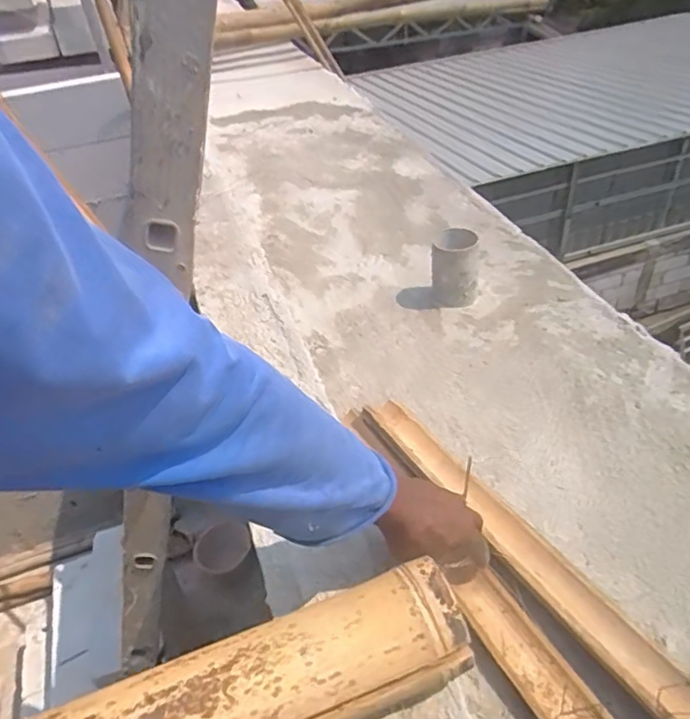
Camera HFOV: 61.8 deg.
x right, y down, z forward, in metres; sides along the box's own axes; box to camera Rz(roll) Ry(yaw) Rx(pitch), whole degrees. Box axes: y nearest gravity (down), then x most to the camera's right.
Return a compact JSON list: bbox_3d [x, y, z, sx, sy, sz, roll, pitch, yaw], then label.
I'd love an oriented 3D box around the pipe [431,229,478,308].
[{"bbox_3d":[0.186,-0.151,0.977,0.077,0.114,0.083,3,41,10],"label":"pipe"}]

